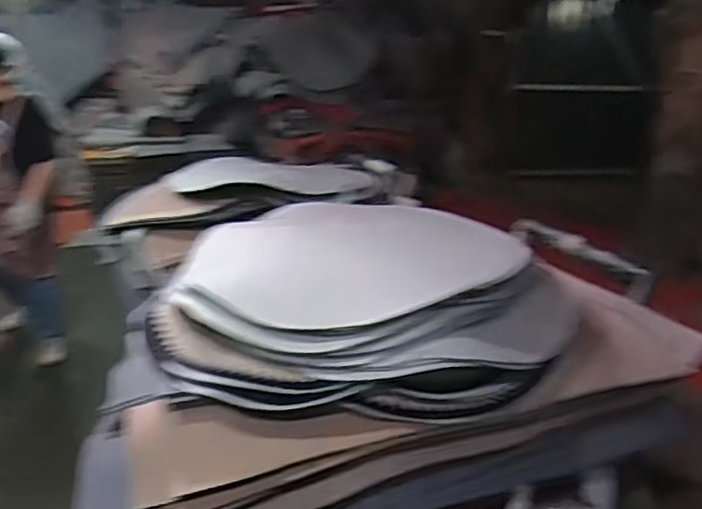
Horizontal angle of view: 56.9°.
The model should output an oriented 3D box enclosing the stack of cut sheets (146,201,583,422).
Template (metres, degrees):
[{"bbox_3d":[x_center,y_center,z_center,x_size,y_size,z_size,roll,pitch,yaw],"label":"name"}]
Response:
[{"bbox_3d":[0.052,0.124,1.896,1.237,0.351,0.766,-5,18,-19],"label":"stack of cut sheets"}]

